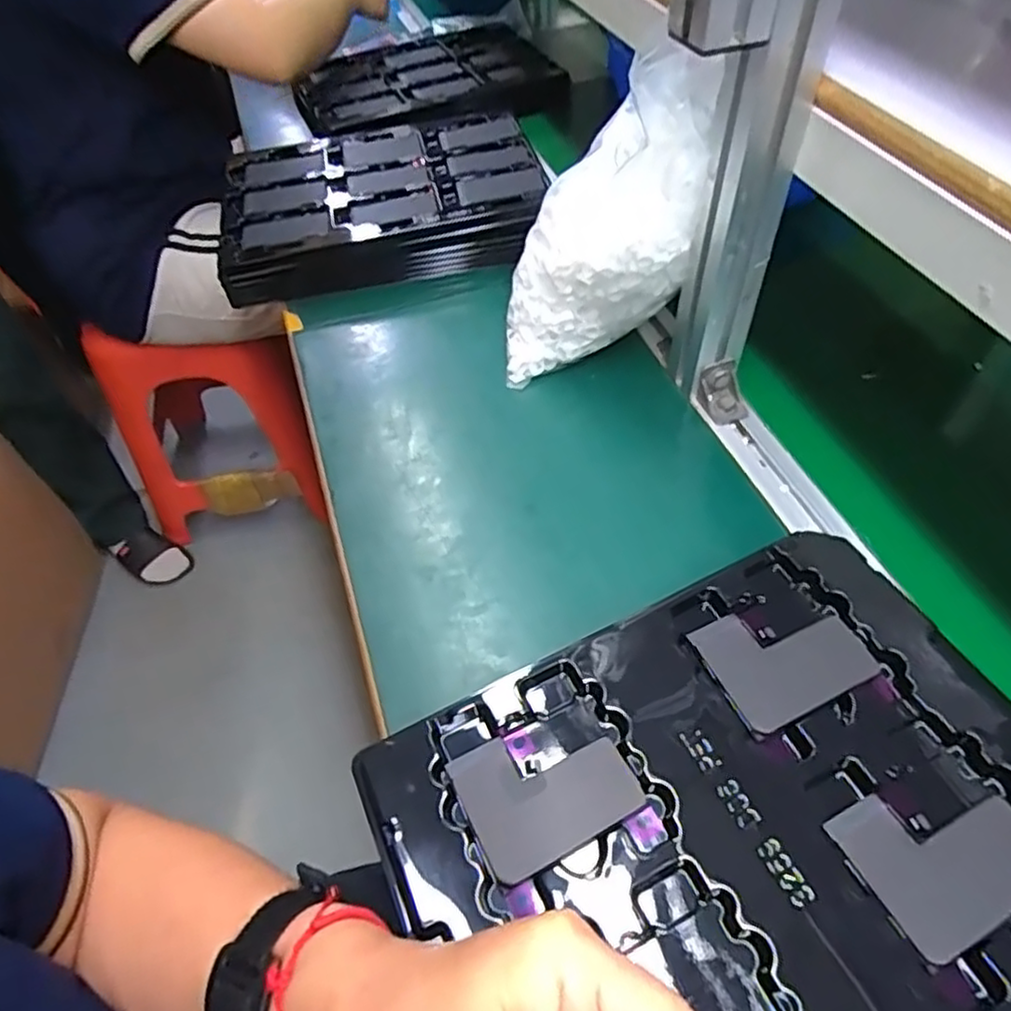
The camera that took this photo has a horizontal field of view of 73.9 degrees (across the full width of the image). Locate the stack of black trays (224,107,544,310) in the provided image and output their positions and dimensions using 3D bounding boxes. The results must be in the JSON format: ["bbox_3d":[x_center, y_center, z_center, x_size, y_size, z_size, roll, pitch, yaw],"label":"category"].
[{"bbox_3d":[-0.130,-0.316,0.707,0.317,0.080,0.215,-12,53,-7],"label":"stack of black trays"}]

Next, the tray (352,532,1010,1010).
[{"bbox_3d":[0.100,0.140,0.296,0.282,0.034,0.208,-21,53,-17],"label":"tray"}]

